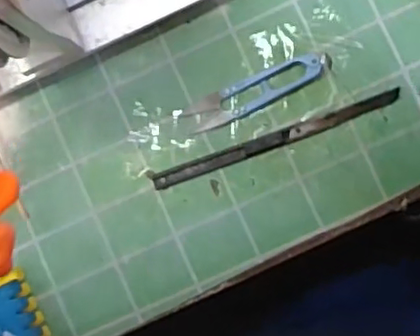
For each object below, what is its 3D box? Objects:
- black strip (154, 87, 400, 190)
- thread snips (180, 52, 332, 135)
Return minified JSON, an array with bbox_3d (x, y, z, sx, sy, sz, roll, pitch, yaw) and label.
[{"bbox_3d":[0.045,-0.020,0.440,0.178,0.005,0.011,-20,84,6],"label":"black strip"},{"bbox_3d":[0.034,-0.054,0.437,0.105,0.007,0.023,-25,83,6],"label":"thread snips"}]

